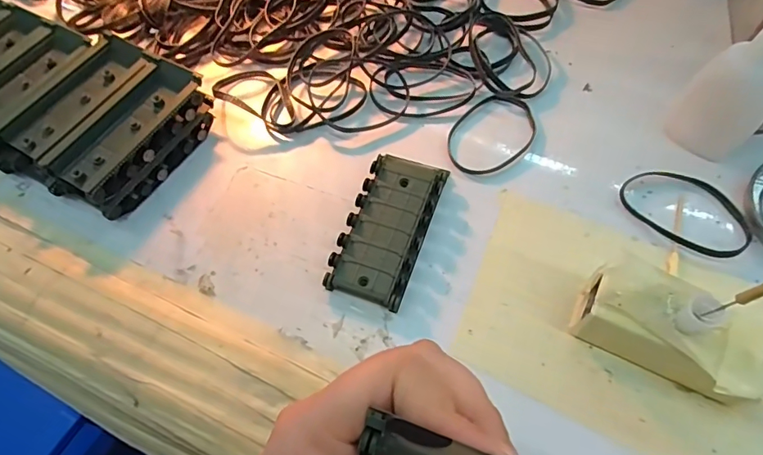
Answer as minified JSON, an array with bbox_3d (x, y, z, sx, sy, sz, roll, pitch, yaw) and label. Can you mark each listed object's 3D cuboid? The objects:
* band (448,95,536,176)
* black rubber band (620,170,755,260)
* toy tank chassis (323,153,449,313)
[{"bbox_3d":[0.072,-0.061,0.312,0.048,0.004,0.070,39,71,20],"label":"band"},{"bbox_3d":[0.176,-0.011,0.278,0.048,0.004,0.069,-38,67,-15],"label":"black rubber band"},{"bbox_3d":[0.004,-0.001,0.276,0.043,0.016,0.089,18,65,12],"label":"toy tank chassis"}]

